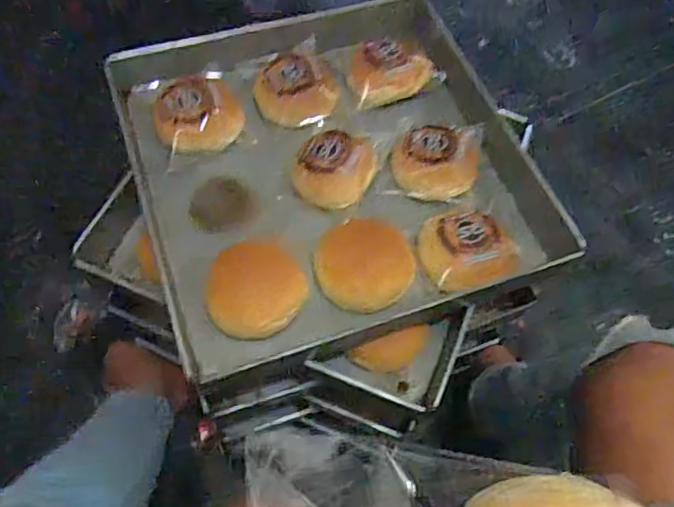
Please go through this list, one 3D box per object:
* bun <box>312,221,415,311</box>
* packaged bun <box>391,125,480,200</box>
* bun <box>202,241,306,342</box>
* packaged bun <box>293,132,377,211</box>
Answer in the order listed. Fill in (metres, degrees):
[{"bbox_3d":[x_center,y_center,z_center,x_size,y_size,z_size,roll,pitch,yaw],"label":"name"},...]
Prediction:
[{"bbox_3d":[0.029,0.012,0.595,0.097,0.041,0.081,-6,63,-7],"label":"bun"},{"bbox_3d":[0.111,-0.102,0.659,0.096,0.047,0.095,2,62,-3],"label":"packaged bun"},{"bbox_3d":[-0.081,0.037,0.591,0.097,0.034,0.093,2,62,-3],"label":"bun"},{"bbox_3d":[-0.007,-0.091,0.639,0.084,0.042,0.087,22,63,8],"label":"packaged bun"}]

